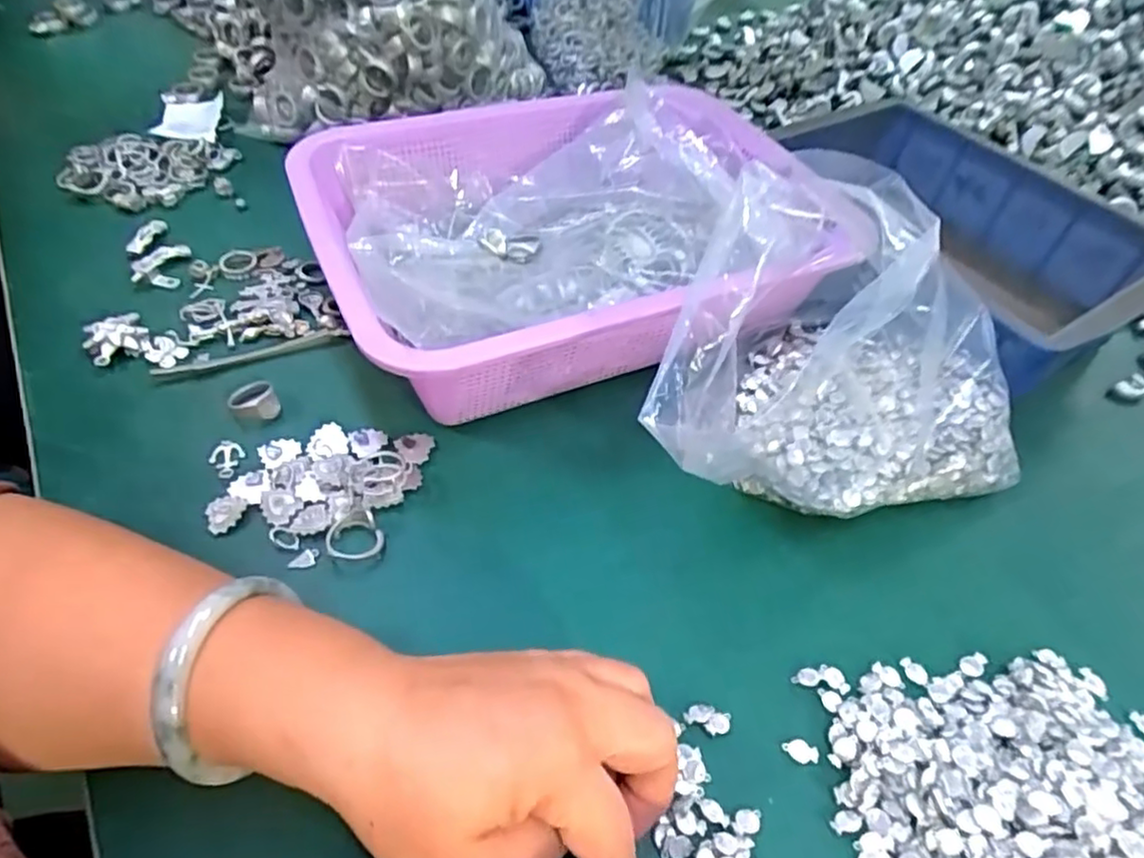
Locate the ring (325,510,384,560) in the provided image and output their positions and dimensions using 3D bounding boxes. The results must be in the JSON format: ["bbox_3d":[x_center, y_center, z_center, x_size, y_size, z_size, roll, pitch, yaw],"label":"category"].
[{"bbox_3d":[-0.104,0.052,0.313,0.025,0.009,0.026,3,49,-3],"label":"ring"}]

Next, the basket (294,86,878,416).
[{"bbox_3d":[0.002,-0.114,0.408,0.294,0.082,0.229,-18,54,-19],"label":"basket"}]

